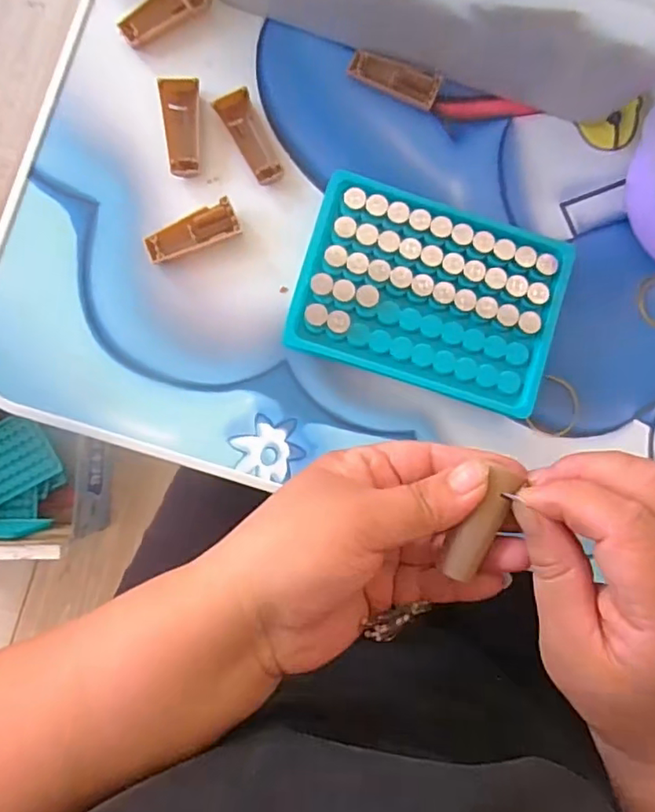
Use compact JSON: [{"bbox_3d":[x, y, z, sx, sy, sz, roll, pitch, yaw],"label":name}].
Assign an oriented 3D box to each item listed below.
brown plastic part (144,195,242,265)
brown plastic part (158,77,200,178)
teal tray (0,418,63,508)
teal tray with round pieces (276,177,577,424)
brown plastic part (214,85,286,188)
[{"bbox_3d":[-0.071,-0.091,0.299,0.049,0.010,0.018,-24,88,-3],"label":"brown plastic part"},{"bbox_3d":[-0.077,-0.148,0.302,0.019,0.011,0.049,-4,87,-3],"label":"brown plastic part"},{"bbox_3d":[-0.430,0.077,0.750,0.133,0.017,0.098,-29,88,-4],"label":"teal tray"},{"bbox_3d":[0.053,-0.056,0.295,0.131,0.022,0.094,18,86,-1],"label":"teal tray with round pieces"},{"bbox_3d":[-0.042,-0.143,0.305,0.018,0.008,0.052,-26,88,-4],"label":"brown plastic part"}]

